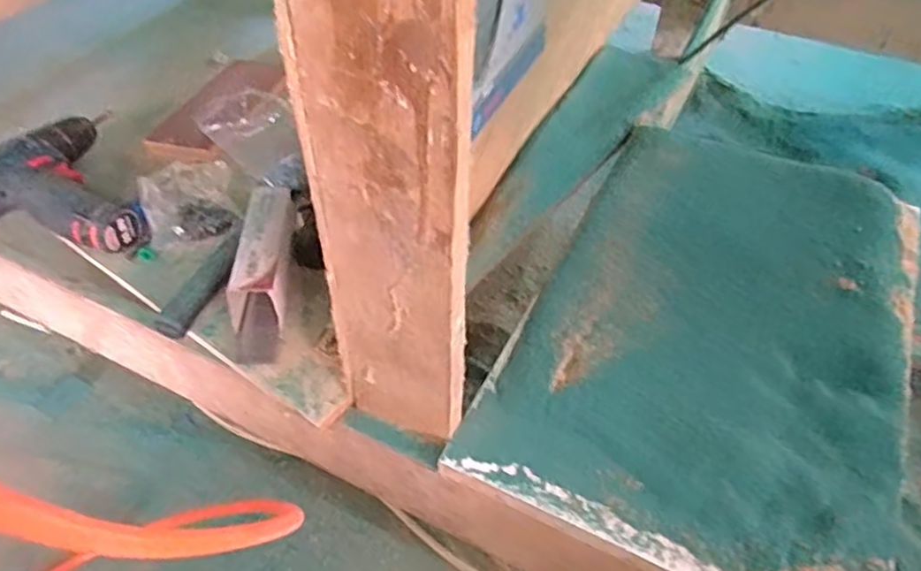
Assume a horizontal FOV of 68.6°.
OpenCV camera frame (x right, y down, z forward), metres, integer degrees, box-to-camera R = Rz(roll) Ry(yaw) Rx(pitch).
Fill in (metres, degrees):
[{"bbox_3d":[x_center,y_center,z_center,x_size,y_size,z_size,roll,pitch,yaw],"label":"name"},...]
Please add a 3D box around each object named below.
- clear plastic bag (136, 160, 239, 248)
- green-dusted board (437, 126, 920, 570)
[{"bbox_3d":[-0.257,-0.078,0.631,0.080,0.032,0.082,-12,49,-13],"label":"clear plastic bag"},{"bbox_3d":[0.207,0.021,0.534,0.275,0.030,0.419,21,52,18],"label":"green-dusted board"}]

